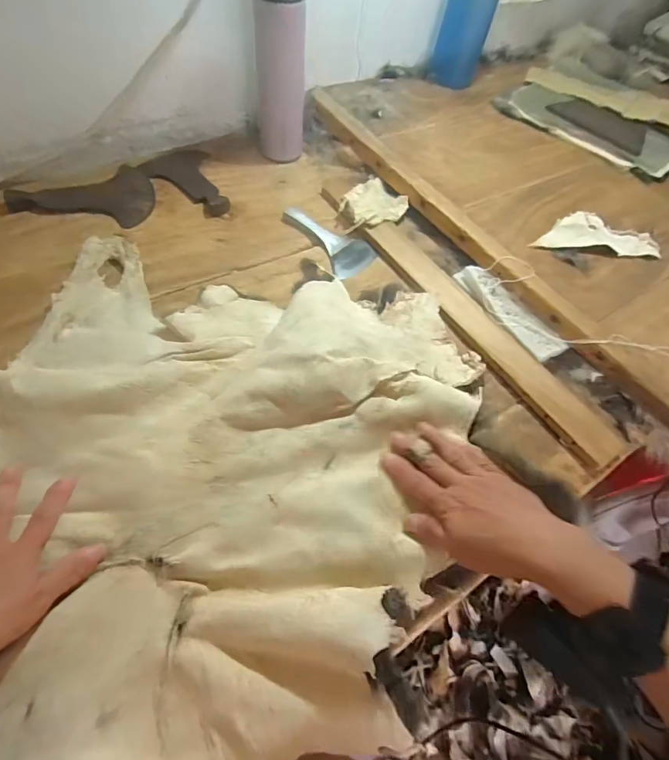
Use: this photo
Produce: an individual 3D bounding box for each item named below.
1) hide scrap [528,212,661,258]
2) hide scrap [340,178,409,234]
[{"bbox_3d":[0.338,-0.188,0.569,0.167,0.024,0.064,2,60,-6],"label":"hide scrap"},{"bbox_3d":[0.052,-0.242,0.597,0.076,0.020,0.107,39,62,15],"label":"hide scrap"}]

